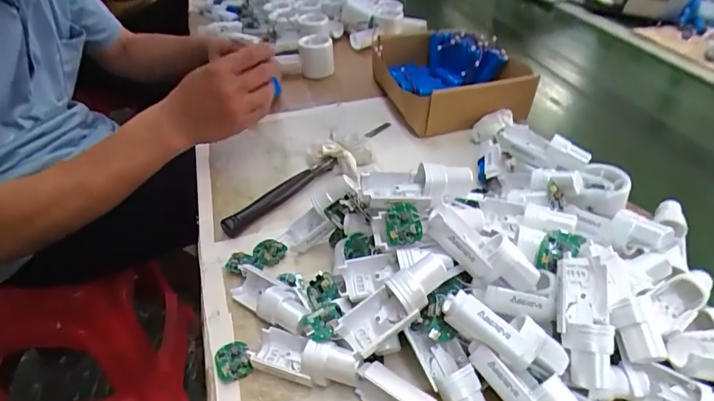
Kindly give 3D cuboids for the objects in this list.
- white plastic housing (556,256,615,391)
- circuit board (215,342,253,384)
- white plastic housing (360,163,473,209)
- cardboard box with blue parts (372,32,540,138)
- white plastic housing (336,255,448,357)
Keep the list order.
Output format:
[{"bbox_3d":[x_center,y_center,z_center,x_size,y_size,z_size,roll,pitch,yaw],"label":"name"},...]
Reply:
[{"bbox_3d":[0.165,0.087,0.335,0.036,0.033,0.091,6,59,6],"label":"white plastic housing"},{"bbox_3d":[-0.102,0.132,0.381,0.030,0.007,0.031,-13,56,-3],"label":"circuit board"},{"bbox_3d":[0.050,-0.014,0.394,0.093,0.028,0.036,1,39,2],"label":"white plastic housing"},{"bbox_3d":[0.140,-0.196,0.739,0.202,0.082,0.237,-9,40,-10],"label":"cardboard box with blue parts"},{"bbox_3d":[0.029,0.079,0.347,0.093,0.034,0.036,-44,44,12],"label":"white plastic housing"}]

